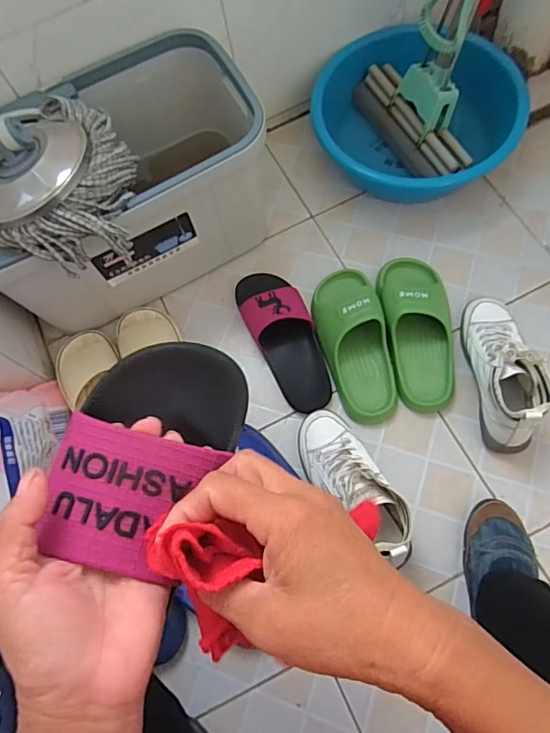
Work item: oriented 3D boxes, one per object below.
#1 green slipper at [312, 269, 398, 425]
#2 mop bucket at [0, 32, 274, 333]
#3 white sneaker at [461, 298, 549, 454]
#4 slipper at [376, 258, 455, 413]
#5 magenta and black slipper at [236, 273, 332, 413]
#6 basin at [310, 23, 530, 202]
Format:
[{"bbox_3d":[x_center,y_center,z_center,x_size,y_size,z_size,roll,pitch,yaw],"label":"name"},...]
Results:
[{"bbox_3d":[0.118,-0.044,0.750,0.099,0.072,0.249,-9,67,1],"label":"green slipper"},{"bbox_3d":[-0.230,-0.248,0.757,0.462,0.253,0.286,-28,68,-7],"label":"mop bucket"},{"bbox_3d":[0.321,-0.005,0.698,0.075,0.107,0.235,-4,67,3],"label":"white sneaker"},{"bbox_3d":[0.218,-0.061,0.752,0.104,0.070,0.253,-4,67,3],"label":"slipper"},{"bbox_3d":[0.014,-0.055,0.768,0.096,0.060,0.251,-23,68,-5],"label":"magenta and black slipper"},{"bbox_3d":[0.253,-0.436,0.857,0.333,0.146,0.297,31,73,16],"label":"basin"}]

